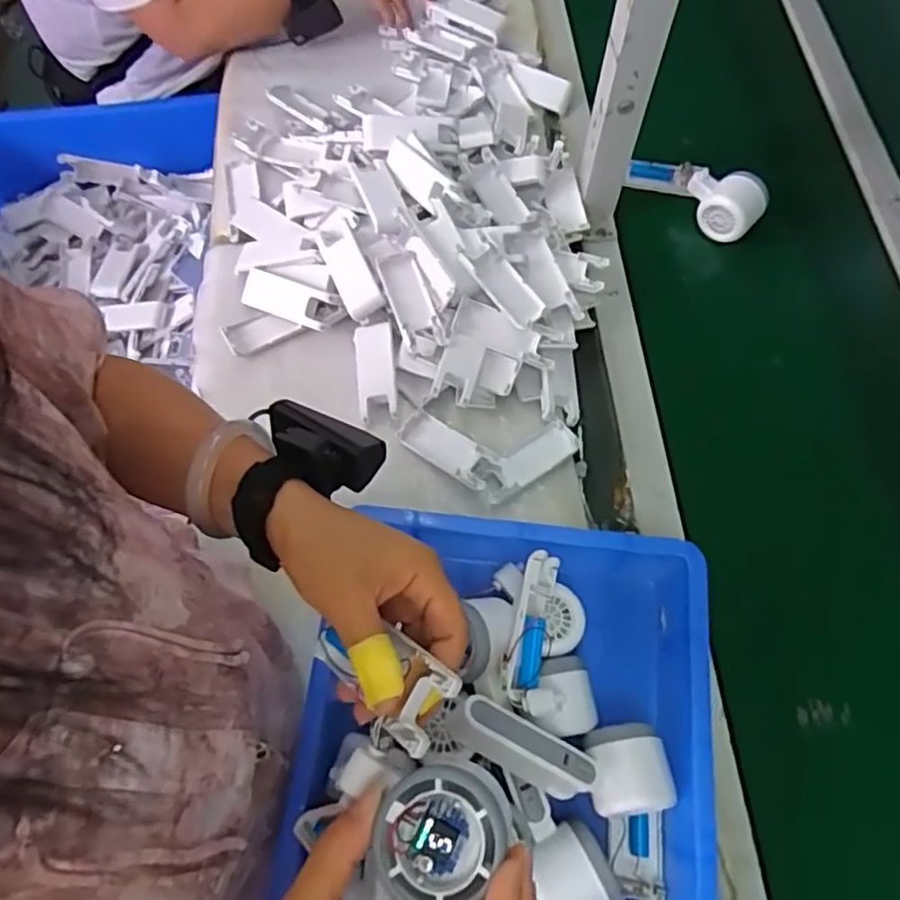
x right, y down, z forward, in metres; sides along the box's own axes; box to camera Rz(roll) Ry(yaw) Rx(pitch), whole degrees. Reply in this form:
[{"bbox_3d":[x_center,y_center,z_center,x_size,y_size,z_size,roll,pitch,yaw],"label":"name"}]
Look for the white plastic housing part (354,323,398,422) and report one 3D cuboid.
[{"bbox_3d":[-0.073,-0.077,0.652,0.037,0.016,0.091,-5,84,-2],"label":"white plastic housing part"}]

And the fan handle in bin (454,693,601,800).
[{"bbox_3d":[0.050,0.204,0.456,0.101,0.029,0.034,32,69,-6],"label":"fan handle in bin"}]

